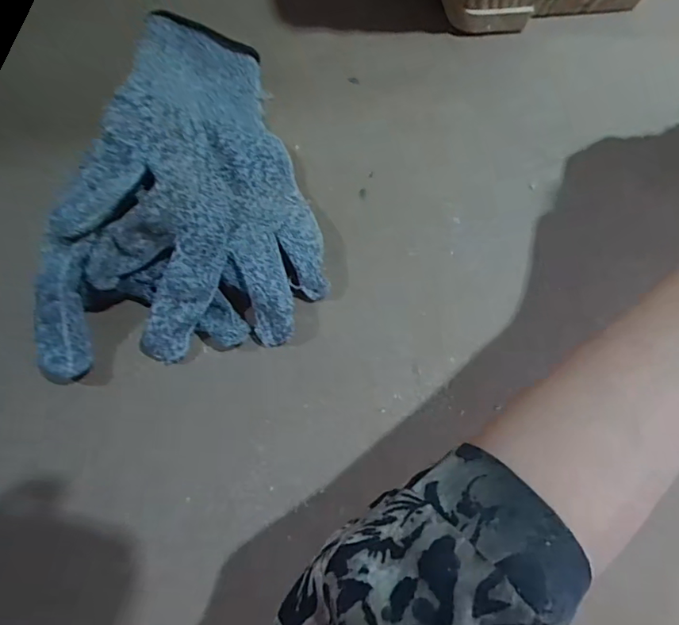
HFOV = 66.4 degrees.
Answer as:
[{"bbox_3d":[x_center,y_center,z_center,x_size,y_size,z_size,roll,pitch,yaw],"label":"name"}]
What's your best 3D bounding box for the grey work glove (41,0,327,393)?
[{"bbox_3d":[-0.096,-0.070,0.286,0.151,0.060,0.183,-11,76,-3],"label":"grey work glove"}]

